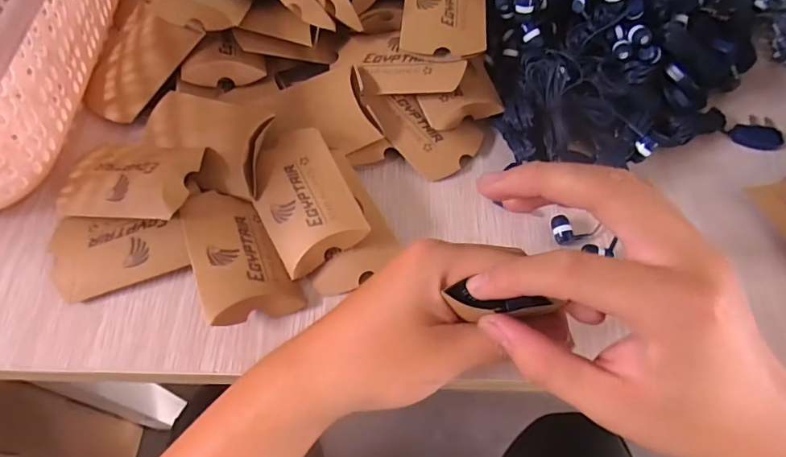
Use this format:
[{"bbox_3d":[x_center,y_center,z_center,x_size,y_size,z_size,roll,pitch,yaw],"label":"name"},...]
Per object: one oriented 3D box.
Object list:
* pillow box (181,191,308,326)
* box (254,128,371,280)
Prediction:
[{"bbox_3d":[-0.091,0.014,0.295,0.049,0.019,0.086,-22,65,-15],"label":"pillow box"},{"bbox_3d":[-0.054,-0.018,0.306,0.056,0.014,0.082,-31,69,3],"label":"box"}]

